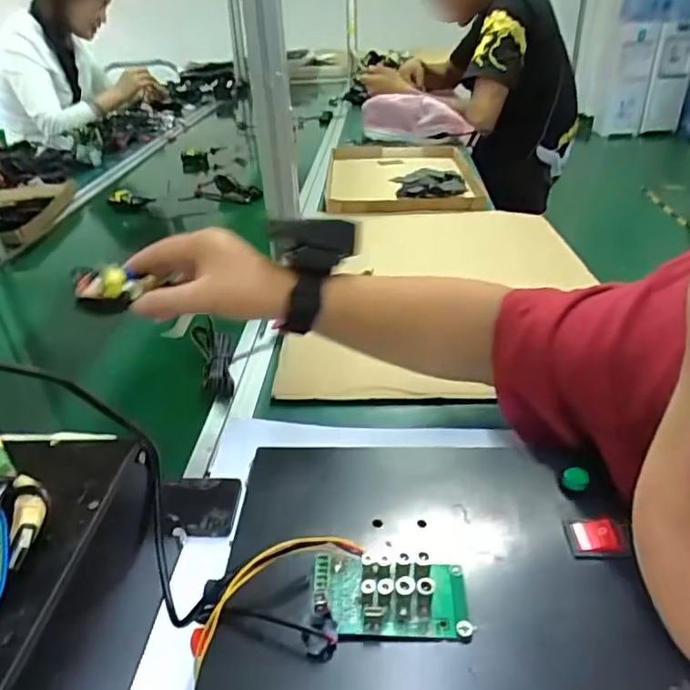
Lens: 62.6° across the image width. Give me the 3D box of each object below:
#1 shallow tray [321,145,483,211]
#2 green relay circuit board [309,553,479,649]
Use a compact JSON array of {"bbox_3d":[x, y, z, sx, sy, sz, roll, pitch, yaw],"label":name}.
[{"bbox_3d":[0.095,-0.303,1.011,0.243,0.028,0.339,-2,32,1],"label":"shallow tray"},{"bbox_3d":[0.023,0.123,0.283,0.075,0.019,0.044,-3,32,0],"label":"green relay circuit board"}]

